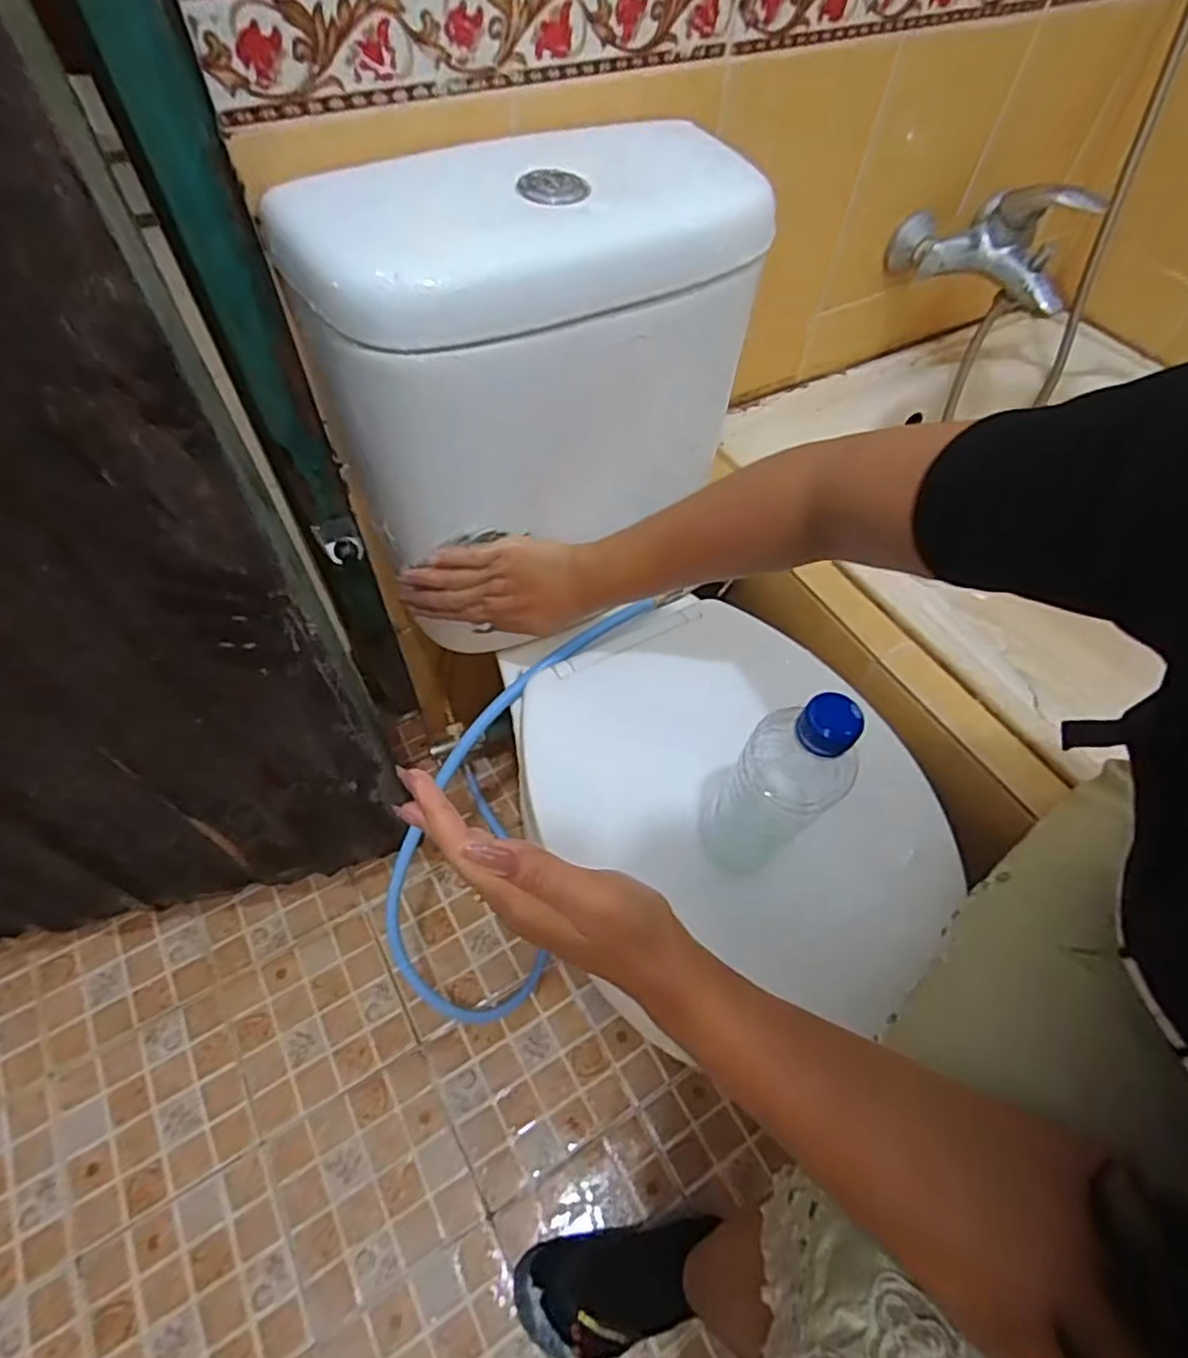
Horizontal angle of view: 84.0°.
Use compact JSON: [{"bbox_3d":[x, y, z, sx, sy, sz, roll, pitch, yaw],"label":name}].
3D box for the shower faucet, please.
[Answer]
[{"bbox_3d":[0.458,-0.505,0.759,0.127,0.113,0.166,-21,59,-16],"label":"shower faucet"}]

